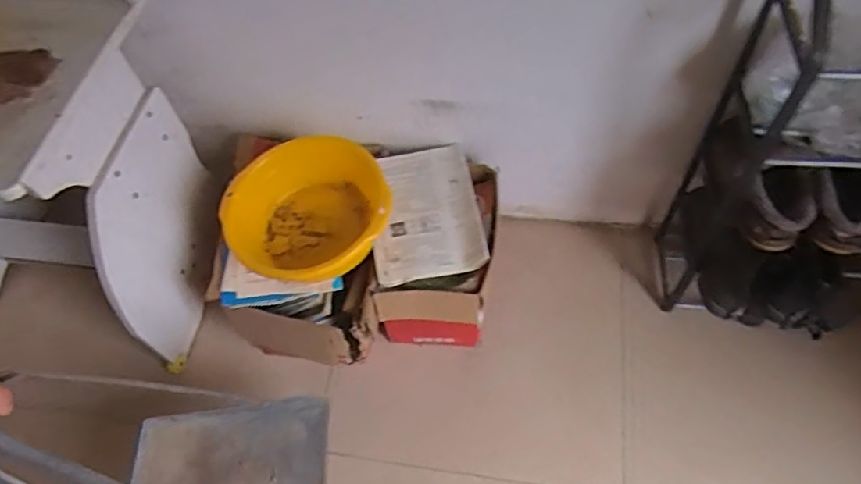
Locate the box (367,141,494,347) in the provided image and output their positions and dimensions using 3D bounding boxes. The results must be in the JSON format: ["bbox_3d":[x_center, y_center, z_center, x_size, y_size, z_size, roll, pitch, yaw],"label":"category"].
[{"bbox_3d":[0.013,0.018,1.279,0.252,0.273,0.381,-1,58,7],"label":"box"}]

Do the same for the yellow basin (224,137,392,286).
[{"bbox_3d":[-0.225,-0.064,1.145,0.327,0.113,0.264,22,63,19],"label":"yellow basin"}]

